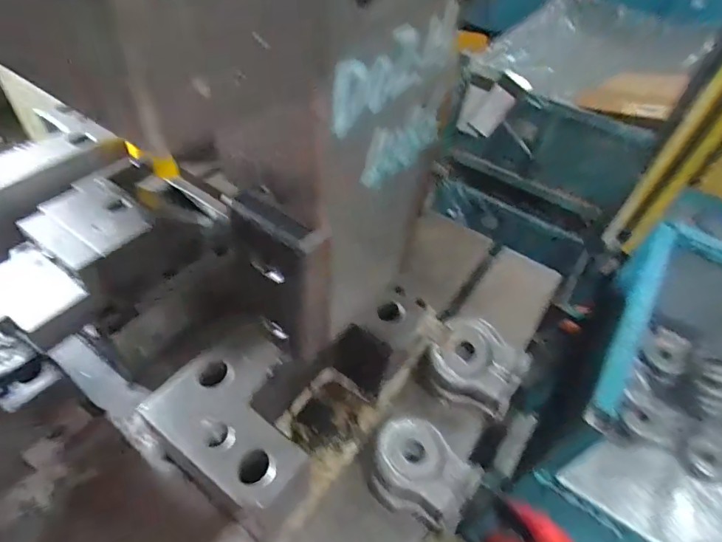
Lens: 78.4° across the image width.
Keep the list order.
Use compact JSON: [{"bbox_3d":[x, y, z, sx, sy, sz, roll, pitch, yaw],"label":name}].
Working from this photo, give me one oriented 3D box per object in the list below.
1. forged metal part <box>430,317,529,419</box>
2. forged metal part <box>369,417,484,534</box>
[{"bbox_3d":[0.161,0.135,0.625,0.120,0.075,0.113,26,51,17],"label":"forged metal part"},{"bbox_3d":[0.074,0.250,0.549,0.125,0.046,0.105,31,52,20],"label":"forged metal part"}]

